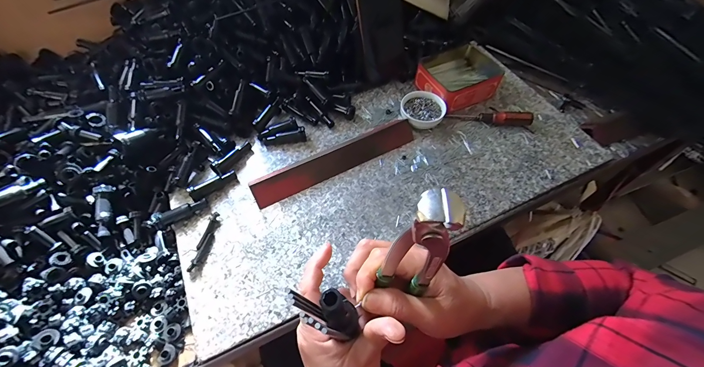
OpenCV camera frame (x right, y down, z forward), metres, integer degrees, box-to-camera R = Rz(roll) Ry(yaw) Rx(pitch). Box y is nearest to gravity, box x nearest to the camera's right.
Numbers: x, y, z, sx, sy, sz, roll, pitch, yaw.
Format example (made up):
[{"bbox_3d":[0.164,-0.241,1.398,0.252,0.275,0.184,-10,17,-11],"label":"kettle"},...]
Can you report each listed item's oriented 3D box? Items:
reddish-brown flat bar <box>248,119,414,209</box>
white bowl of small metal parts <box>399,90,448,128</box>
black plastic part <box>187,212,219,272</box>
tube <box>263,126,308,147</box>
[{"bbox_3d":[-0.020,-0.037,0.427,0.247,0.018,0.037,-26,63,-18],"label":"reddish-brown flat bar"},{"bbox_3d":[0.116,-0.121,0.493,0.071,0.026,0.071,0,57,0],"label":"white bowl of small metal parts"},{"bbox_3d":[-0.186,0.072,0.374,0.014,0.009,0.075,8,58,5],"label":"black plastic part"},{"bbox_3d":[-0.104,-0.070,0.464,0.065,0.022,0.016,-13,58,-8],"label":"tube"}]

